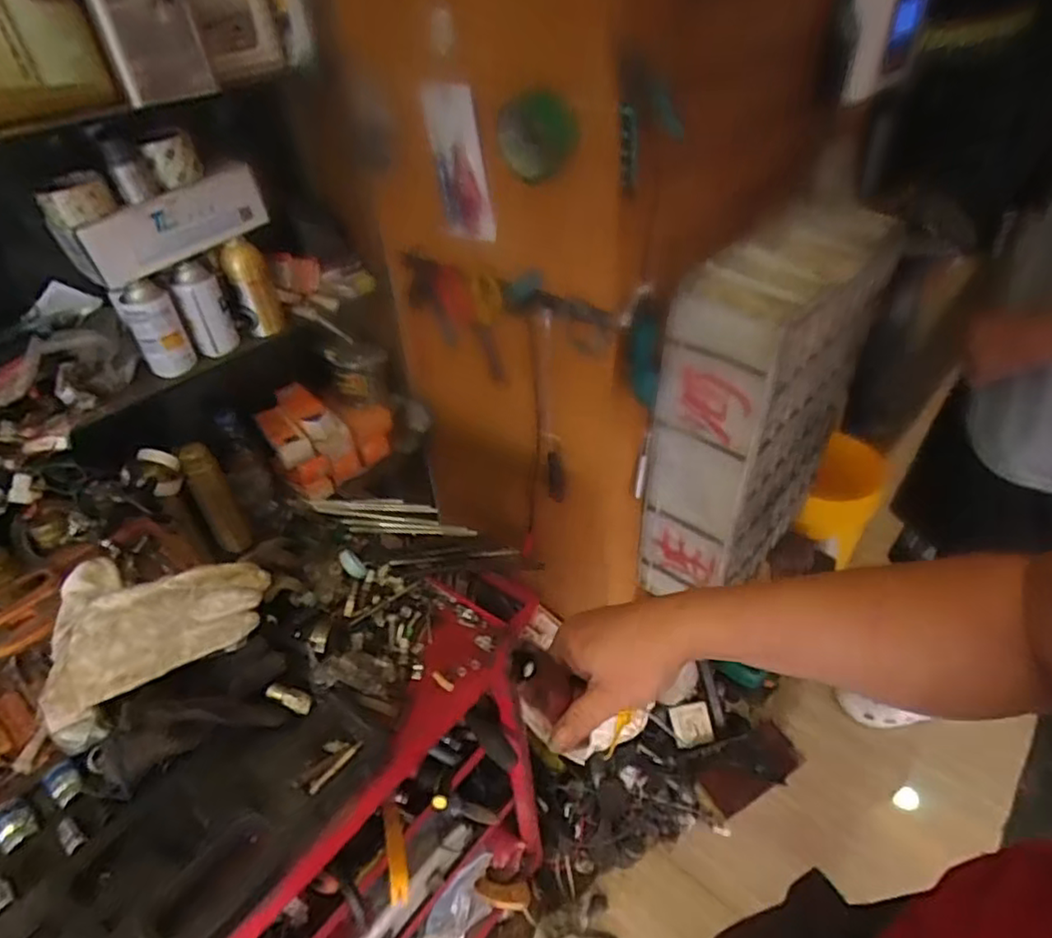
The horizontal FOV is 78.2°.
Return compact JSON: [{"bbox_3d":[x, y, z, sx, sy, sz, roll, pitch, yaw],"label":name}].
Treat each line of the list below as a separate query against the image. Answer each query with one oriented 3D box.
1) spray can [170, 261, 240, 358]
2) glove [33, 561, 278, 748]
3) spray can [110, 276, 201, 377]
[{"bbox_3d":[-0.469,-0.235,0.946,0.058,0.126,0.052,-21,43,-18],"label":"spray can"},{"bbox_3d":[-0.426,0.165,0.753,0.237,0.070,0.210,-21,43,-19],"label":"glove"},{"bbox_3d":[-0.519,-0.199,0.907,0.068,0.124,0.062,-25,44,-23],"label":"spray can"}]

